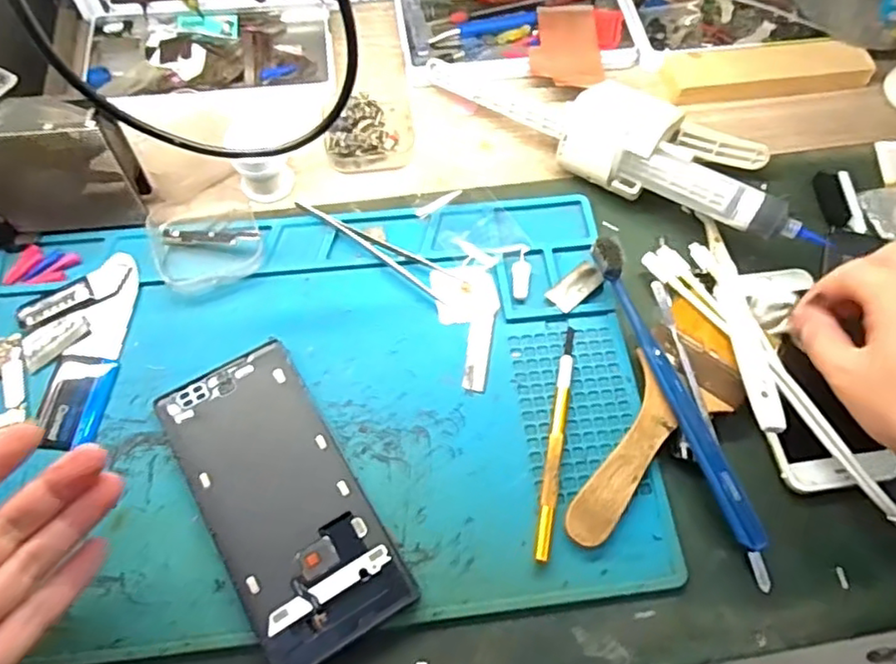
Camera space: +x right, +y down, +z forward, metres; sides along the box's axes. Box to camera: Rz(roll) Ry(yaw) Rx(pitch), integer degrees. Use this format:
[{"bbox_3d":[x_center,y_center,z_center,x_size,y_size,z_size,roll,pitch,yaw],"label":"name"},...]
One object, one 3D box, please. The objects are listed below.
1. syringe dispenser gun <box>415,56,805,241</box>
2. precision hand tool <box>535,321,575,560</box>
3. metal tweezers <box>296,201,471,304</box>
[{"bbox_3d":[0.111,-0.143,0.431,0.271,0.051,0.082,30,67,12],"label":"syringe dispenser gun"},{"bbox_3d":[0.061,0.058,0.357,0.008,0.011,0.134,11,64,3],"label":"precision hand tool"},{"bbox_3d":[-0.047,-0.055,0.413,0.119,0.006,0.019,29,67,12],"label":"metal tweezers"}]

